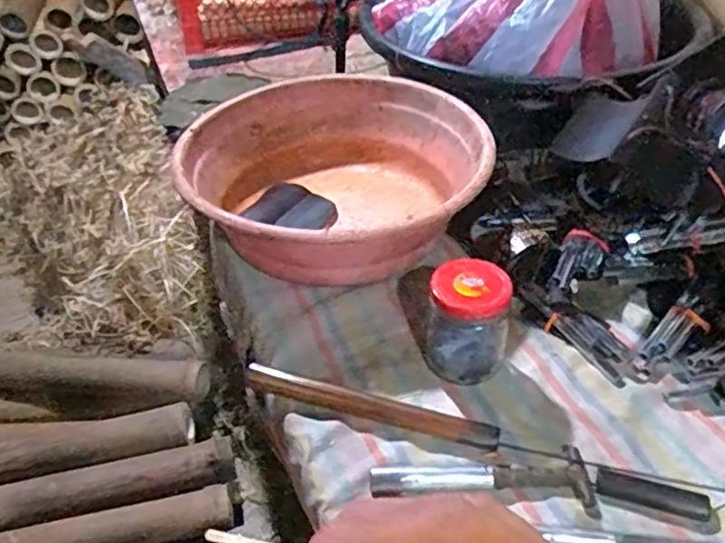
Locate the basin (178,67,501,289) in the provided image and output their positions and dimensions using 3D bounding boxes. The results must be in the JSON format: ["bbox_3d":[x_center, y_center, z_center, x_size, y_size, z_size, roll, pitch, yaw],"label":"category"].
[{"bbox_3d":[-0.023,-0.097,0.708,0.306,0.109,0.300,0,39,0],"label":"basin"}]

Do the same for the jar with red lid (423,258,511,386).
[{"bbox_3d":[0.088,0.044,0.556,0.063,0.099,0.058,-3,40,3],"label":"jar with red lid"}]

